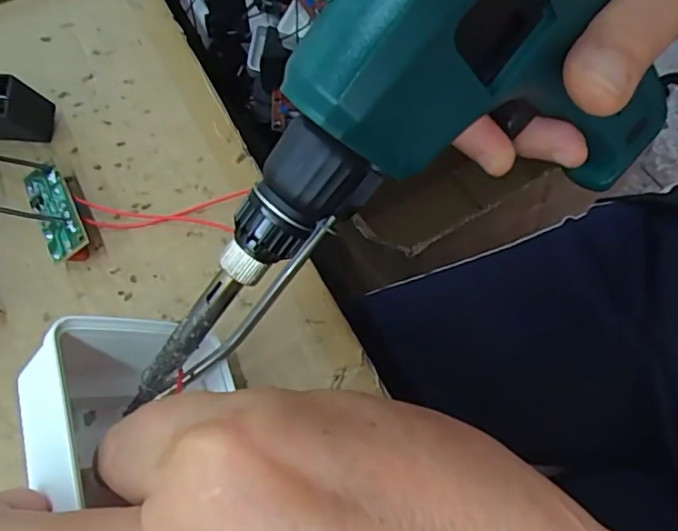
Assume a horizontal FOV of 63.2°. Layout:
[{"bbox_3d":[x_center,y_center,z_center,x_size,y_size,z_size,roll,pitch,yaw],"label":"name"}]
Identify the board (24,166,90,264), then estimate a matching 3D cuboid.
[{"bbox_3d":[-0.106,-0.018,0.212,0.015,0.014,0.047,-29,65,-11],"label":"board"}]

